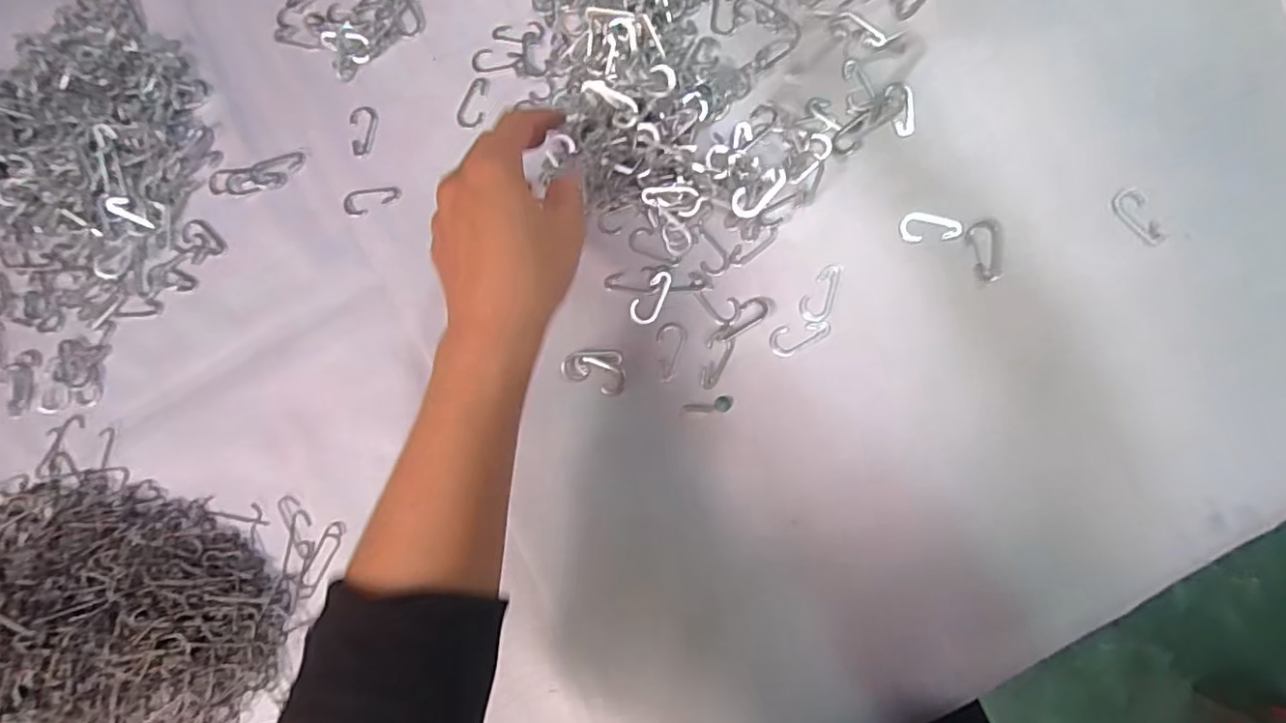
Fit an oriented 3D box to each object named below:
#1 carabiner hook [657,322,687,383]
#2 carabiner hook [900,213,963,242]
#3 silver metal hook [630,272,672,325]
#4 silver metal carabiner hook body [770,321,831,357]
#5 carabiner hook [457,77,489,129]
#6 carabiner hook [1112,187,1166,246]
[{"bbox_3d":[0.018,-0.006,0.367,0.019,0.004,0.037,-4,81,4],"label":"carabiner hook"},{"bbox_3d":[0.180,-0.085,0.369,0.036,0.004,0.019,-4,81,4],"label":"carabiner hook"},{"bbox_3d":[0.007,-0.040,0.374,0.018,0.004,0.036,37,86,8],"label":"silver metal hook"},{"bbox_3d":[0.096,-0.017,0.364,0.038,0.004,0.018,-27,81,0],"label":"silver metal carabiner hook body"},{"bbox_3d":[-0.116,-0.177,0.405,0.018,0.004,0.036,11,83,6],"label":"carabiner hook"},{"bbox_3d":[0.300,-0.087,0.360,0.015,0.005,0.038,-23,81,1],"label":"carabiner hook"}]

